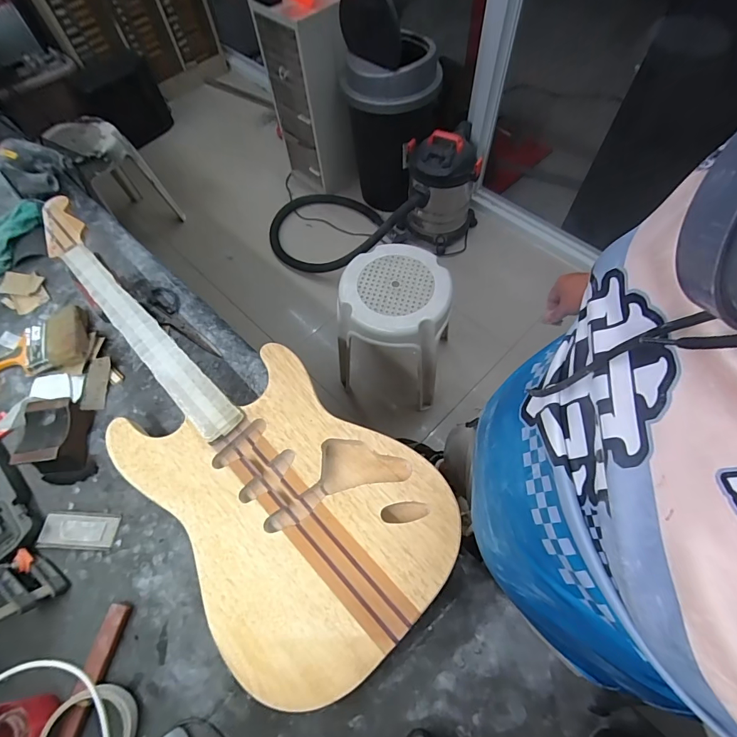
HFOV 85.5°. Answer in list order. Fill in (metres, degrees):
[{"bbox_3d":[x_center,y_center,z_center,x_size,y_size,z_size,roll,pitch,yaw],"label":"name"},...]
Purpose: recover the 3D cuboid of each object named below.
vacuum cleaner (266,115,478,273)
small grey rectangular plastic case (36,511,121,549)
[{"bbox_3d":[-0.004,-0.697,1.626,0.890,0.408,0.475,2,62,4],"label":"vacuum cleaner"},{"bbox_3d":[-0.395,0.221,0.545,0.103,0.006,0.045,1,62,4],"label":"small grey rectangular plastic case"}]

